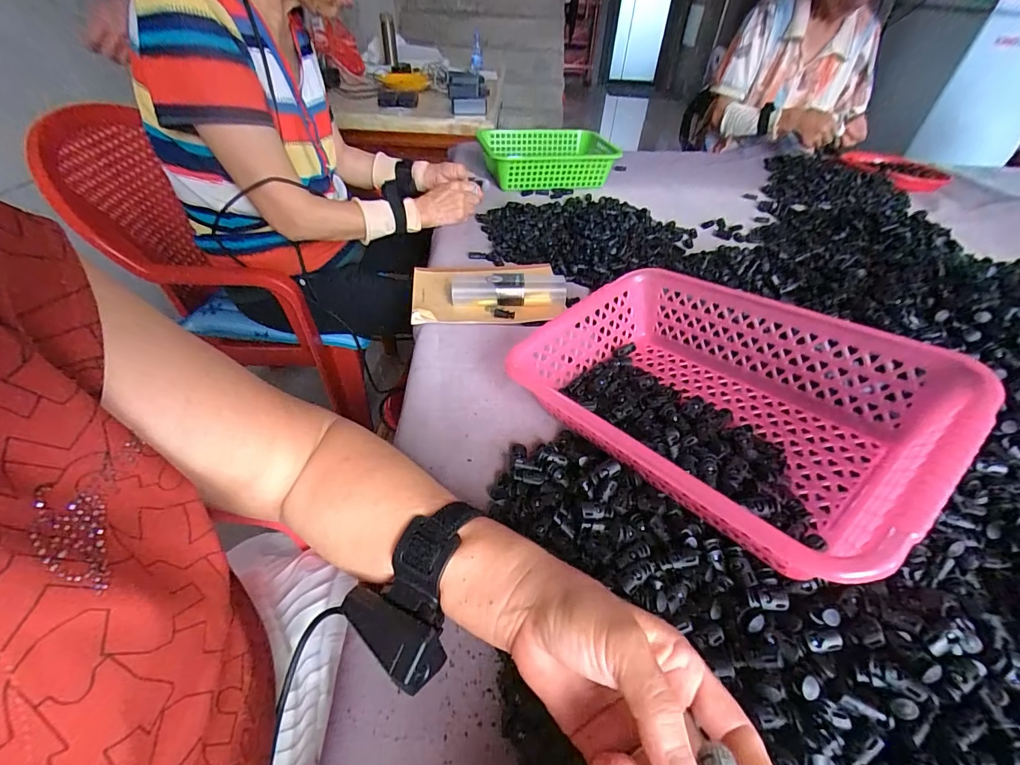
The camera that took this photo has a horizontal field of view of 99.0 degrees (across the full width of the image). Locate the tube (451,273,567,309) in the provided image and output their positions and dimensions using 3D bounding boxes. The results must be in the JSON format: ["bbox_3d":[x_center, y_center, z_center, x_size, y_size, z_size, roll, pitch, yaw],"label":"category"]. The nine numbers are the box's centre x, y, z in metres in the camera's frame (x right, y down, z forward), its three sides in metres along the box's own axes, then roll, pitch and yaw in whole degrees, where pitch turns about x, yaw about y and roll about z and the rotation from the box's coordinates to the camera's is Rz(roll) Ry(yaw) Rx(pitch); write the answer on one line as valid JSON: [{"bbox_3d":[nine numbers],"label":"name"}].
[{"bbox_3d":[-0.002,-0.129,0.602,0.160,0.033,0.049,0,43,-4],"label":"tube"}]

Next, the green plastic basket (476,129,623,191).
[{"bbox_3d":[0.088,-0.535,1.029,0.289,0.075,0.247,-2,44,-7],"label":"green plastic basket"}]

